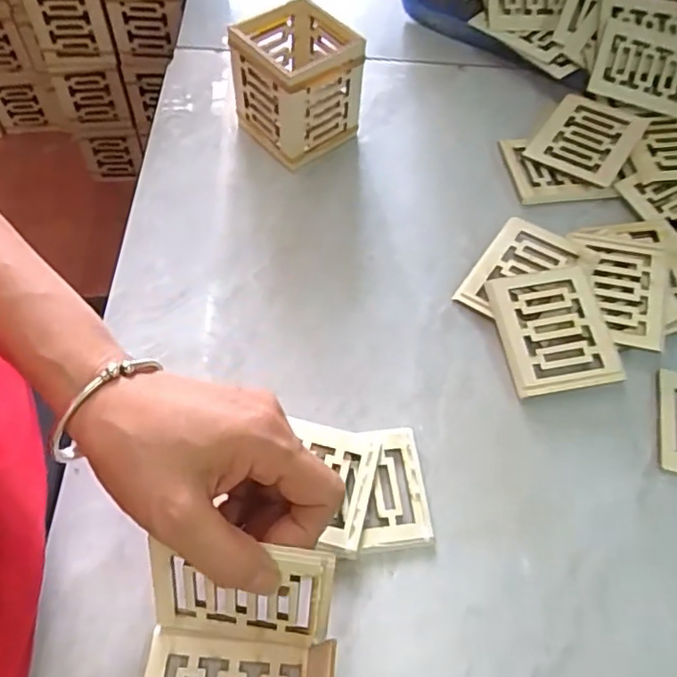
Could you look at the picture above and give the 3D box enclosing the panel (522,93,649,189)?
[{"bbox_3d":[0.192,-0.156,0.462,0.068,0.005,0.078,31,72,19],"label":"panel"}]

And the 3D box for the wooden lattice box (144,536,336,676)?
[{"bbox_3d":[-0.047,0.145,0.258,0.087,0.058,0.092,2,61,3],"label":"wooden lattice box"}]

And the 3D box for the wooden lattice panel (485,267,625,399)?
[{"bbox_3d":[0.135,-0.006,0.374,0.065,0.014,0.080,-6,61,-7],"label":"wooden lattice panel"}]

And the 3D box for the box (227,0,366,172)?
[{"bbox_3d":[-0.030,-0.186,0.435,0.072,0.086,0.074,-34,67,-21],"label":"box"}]

